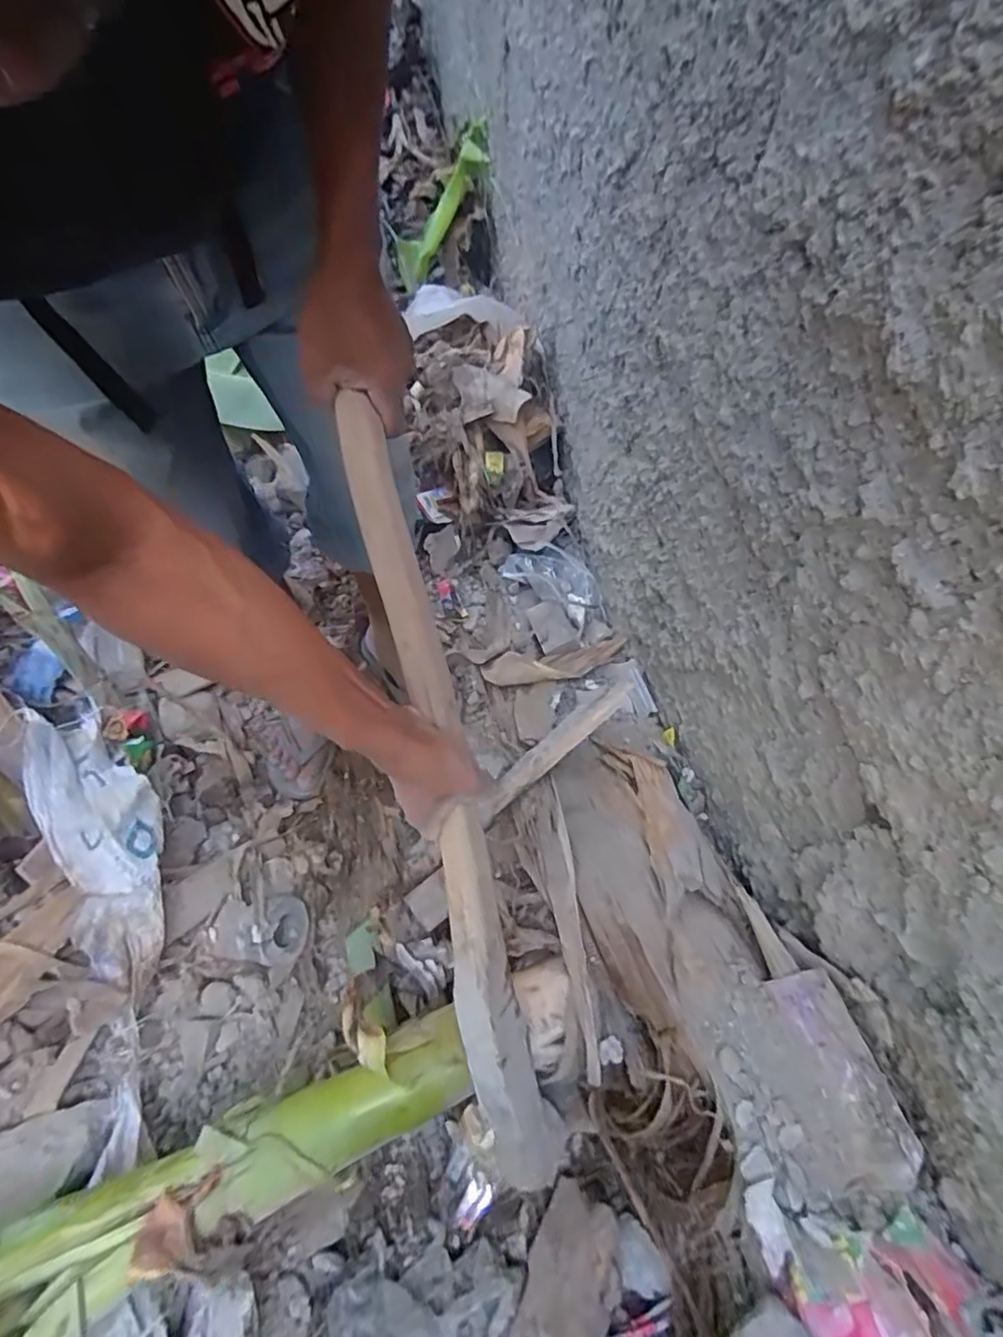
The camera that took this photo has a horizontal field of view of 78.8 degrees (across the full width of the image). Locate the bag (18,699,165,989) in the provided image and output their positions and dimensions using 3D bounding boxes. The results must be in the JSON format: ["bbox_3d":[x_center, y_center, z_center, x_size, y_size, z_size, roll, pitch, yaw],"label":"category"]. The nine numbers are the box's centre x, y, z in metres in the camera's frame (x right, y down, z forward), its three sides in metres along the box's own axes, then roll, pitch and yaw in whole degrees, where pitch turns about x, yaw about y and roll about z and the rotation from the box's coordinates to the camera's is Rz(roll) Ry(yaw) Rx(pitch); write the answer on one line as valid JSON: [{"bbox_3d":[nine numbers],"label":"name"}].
[{"bbox_3d":[-0.507,0.197,0.786,0.131,0.096,0.380,-24,63,-13],"label":"bag"}]

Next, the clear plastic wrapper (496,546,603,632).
[{"bbox_3d":[0.099,-0.166,1.120,0.194,0.029,0.102,38,67,20],"label":"clear plastic wrapper"}]

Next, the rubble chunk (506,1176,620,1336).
[{"bbox_3d":[0.066,0.552,0.562,0.088,0.019,0.116,-18,27,36],"label":"rubble chunk"}]

